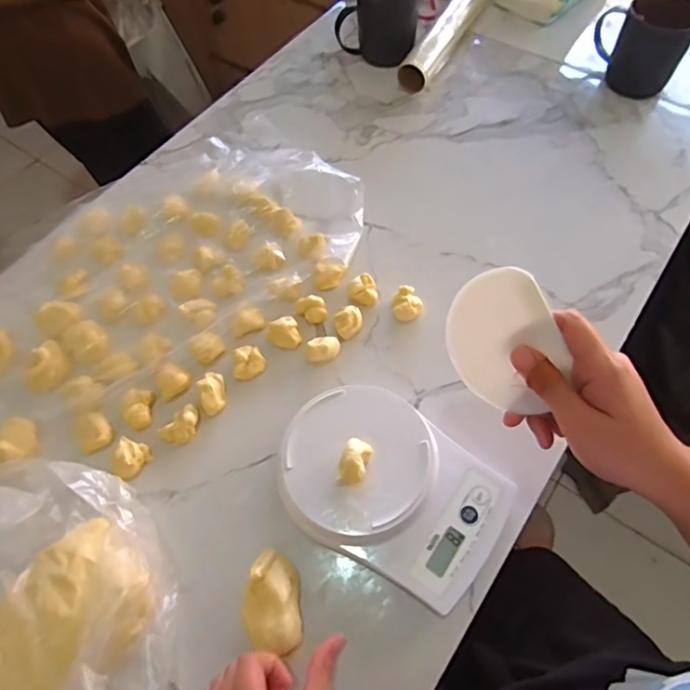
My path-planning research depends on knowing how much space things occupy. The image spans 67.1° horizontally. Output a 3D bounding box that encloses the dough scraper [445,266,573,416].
[{"bbox_3d":[0.105,-0.001,0.345,0.068,0.007,0.094,-19,102,21],"label":"dough scraper"}]

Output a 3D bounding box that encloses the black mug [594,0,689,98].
[{"bbox_3d":[0.390,-0.404,0.689,0.116,0.102,0.085,25,65,15],"label":"black mug"}]

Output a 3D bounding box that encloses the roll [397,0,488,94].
[{"bbox_3d":[0.163,-0.481,0.771,0.050,0.050,0.308,26,66,15],"label":"roll"}]

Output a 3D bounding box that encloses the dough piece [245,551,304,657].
[{"bbox_3d":[-0.057,0.198,0.403,0.041,0.024,0.071,-8,62,-2],"label":"dough piece"}]

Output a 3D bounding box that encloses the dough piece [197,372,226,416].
[{"bbox_3d":[-0.128,0.046,0.503,0.021,0.023,0.041,-8,62,-2],"label":"dough piece"}]

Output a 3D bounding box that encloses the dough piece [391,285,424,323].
[{"bbox_3d":[0.065,-0.044,0.545,0.031,0.020,0.037,9,62,7],"label":"dough piece"}]

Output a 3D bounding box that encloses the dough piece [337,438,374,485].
[{"bbox_3d":[0.008,0.098,0.425,0.021,0.024,0.039,17,64,11],"label":"dough piece"}]

